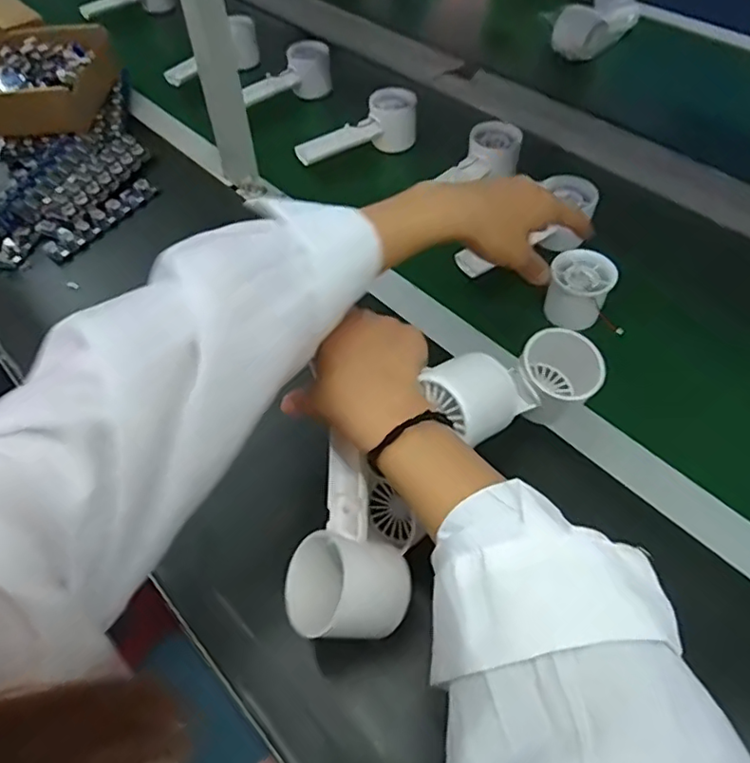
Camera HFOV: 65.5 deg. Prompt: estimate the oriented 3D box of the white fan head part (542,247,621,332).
[{"bbox_3d":[0.189,-0.083,0.544,0.053,0.060,0.048,23,58,19],"label":"white fan head part"}]

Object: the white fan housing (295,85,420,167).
[{"bbox_3d":[-0.020,-0.298,0.697,0.158,0.049,0.052,-33,58,-20],"label":"white fan housing"}]

